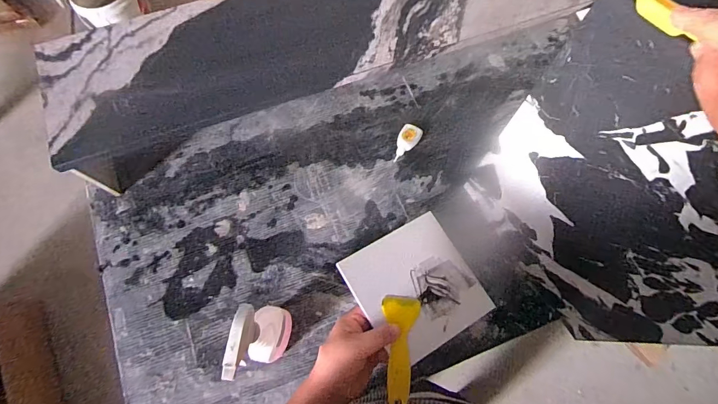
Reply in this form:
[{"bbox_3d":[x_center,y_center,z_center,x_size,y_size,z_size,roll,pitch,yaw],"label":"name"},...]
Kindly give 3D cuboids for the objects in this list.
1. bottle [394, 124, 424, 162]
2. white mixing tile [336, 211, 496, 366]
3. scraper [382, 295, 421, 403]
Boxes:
[{"bbox_3d":[0.101,-0.123,0.813,0.042,0.025,0.088,24,73,8],"label":"bottle"},{"bbox_3d":[0.073,0.107,0.482,0.147,0.010,0.148,-29,78,-12],"label":"white mixing tile"},{"bbox_3d":[0.049,0.176,0.450,0.044,0.007,0.127,4,66,1],"label":"scraper"}]

